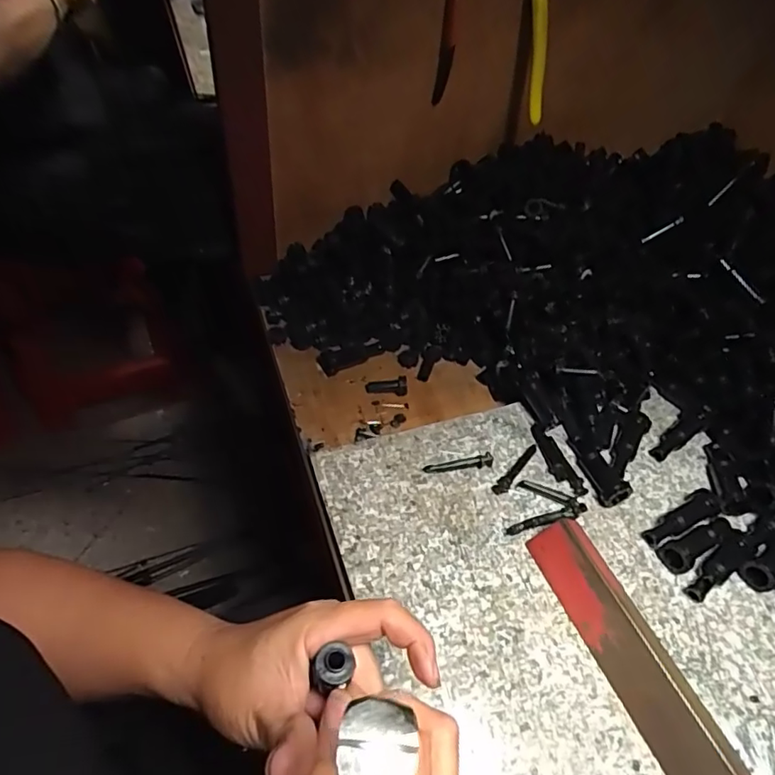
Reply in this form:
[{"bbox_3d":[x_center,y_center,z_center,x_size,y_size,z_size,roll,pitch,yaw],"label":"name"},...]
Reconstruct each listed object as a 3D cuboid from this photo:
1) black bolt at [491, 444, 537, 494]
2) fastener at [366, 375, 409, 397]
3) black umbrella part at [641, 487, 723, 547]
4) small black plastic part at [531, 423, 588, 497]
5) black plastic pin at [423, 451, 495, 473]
[{"bbox_3d":[0.107,0.068,0.462,0.010,0.004,0.060,37,55,23],"label":"black bolt"},{"bbox_3d":[-0.001,-0.001,0.534,0.039,0.013,0.016,-1,49,-7],"label":"fastener"},{"bbox_3d":[0.231,0.103,0.438,0.068,0.019,0.021,-20,54,-22],"label":"black umbrella part"},{"bbox_3d":[0.141,0.060,0.470,0.019,0.005,0.072,-12,52,-16],"label":"small black plastic part"},{"bbox_3d":[0.058,0.062,0.457,0.058,0.005,0.013,-4,50,-10],"label":"black plastic pin"}]

